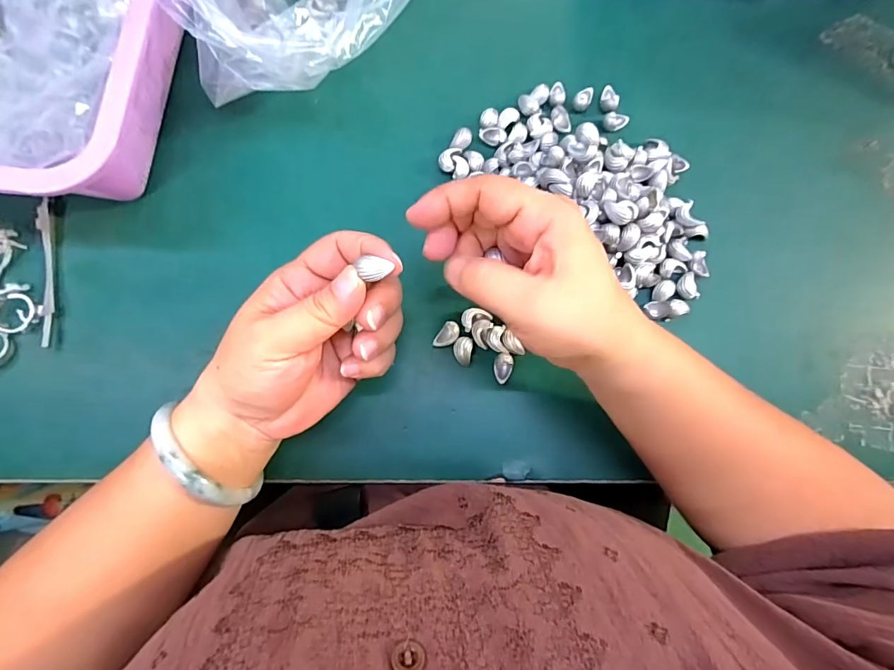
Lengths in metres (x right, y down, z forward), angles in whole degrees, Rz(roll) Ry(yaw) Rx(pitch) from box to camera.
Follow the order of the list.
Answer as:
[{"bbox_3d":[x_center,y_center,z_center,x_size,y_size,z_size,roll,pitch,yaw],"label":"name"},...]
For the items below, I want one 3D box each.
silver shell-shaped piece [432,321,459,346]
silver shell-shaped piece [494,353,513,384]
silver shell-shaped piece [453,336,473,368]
[{"bbox_3d":[0.000,0.001,0.304,0.012,0.006,0.019,36,80,2],"label":"silver shell-shaped piece"},{"bbox_3d":[0.038,0.023,0.303,0.012,0.004,0.020,5,81,-3],"label":"silver shell-shaped piece"},{"bbox_3d":[0.011,0.011,0.303,0.012,0.005,0.019,6,81,-3],"label":"silver shell-shaped piece"}]

